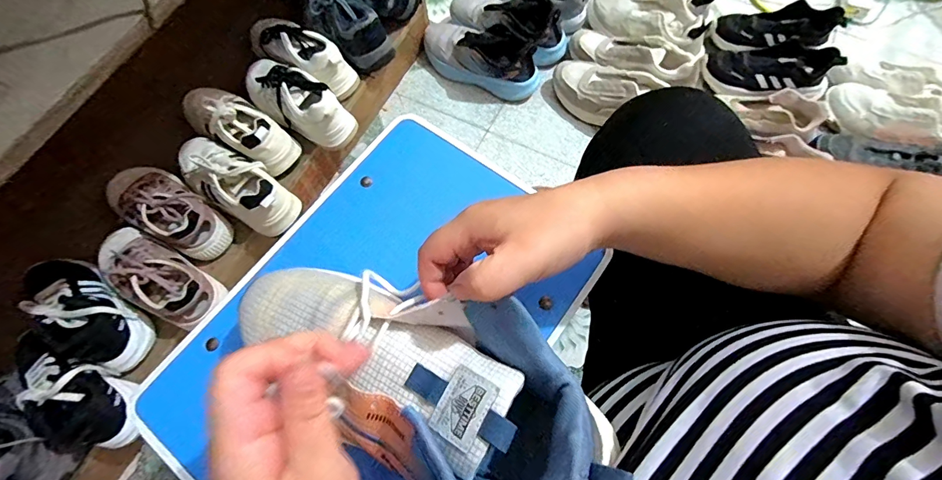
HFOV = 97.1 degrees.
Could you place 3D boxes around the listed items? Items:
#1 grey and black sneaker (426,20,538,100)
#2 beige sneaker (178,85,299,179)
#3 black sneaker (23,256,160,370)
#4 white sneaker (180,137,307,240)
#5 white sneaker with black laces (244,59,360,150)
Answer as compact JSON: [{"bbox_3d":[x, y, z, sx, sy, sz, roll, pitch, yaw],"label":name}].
[{"bbox_3d":[0.021,-0.415,0.933,0.282,0.102,0.104,23,73,10],"label":"grey and black sneaker"},{"bbox_3d":[-0.422,-0.211,0.743,0.226,0.081,0.088,31,74,12],"label":"beige sneaker"},{"bbox_3d":[-0.603,0.107,0.643,0.227,0.082,0.089,37,76,14],"label":"black sneaker"},{"bbox_3d":[-0.406,-0.103,0.706,0.237,0.085,0.096,30,74,12],"label":"white sneaker"},{"bbox_3d":[-0.329,-0.265,0.775,0.228,0.091,0.092,32,75,13],"label":"white sneaker with black laces"}]

